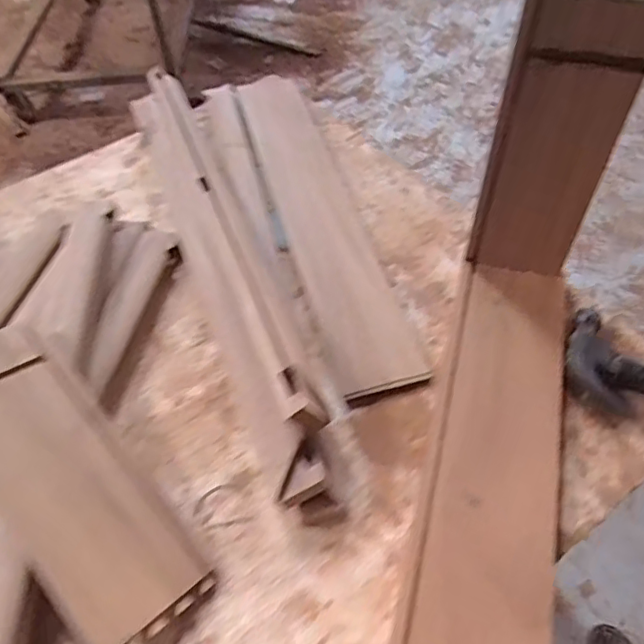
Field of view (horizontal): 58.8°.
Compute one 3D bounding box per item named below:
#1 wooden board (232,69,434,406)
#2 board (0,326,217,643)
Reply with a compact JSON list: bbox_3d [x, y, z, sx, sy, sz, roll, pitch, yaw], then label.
[{"bbox_3d":[-0.013,-0.156,0.772,0.108,0.018,0.584,-14,53,-8],"label":"wooden board"},{"bbox_3d":[-0.227,0.133,0.499,0.116,0.018,0.309,-32,74,-37],"label":"board"}]

